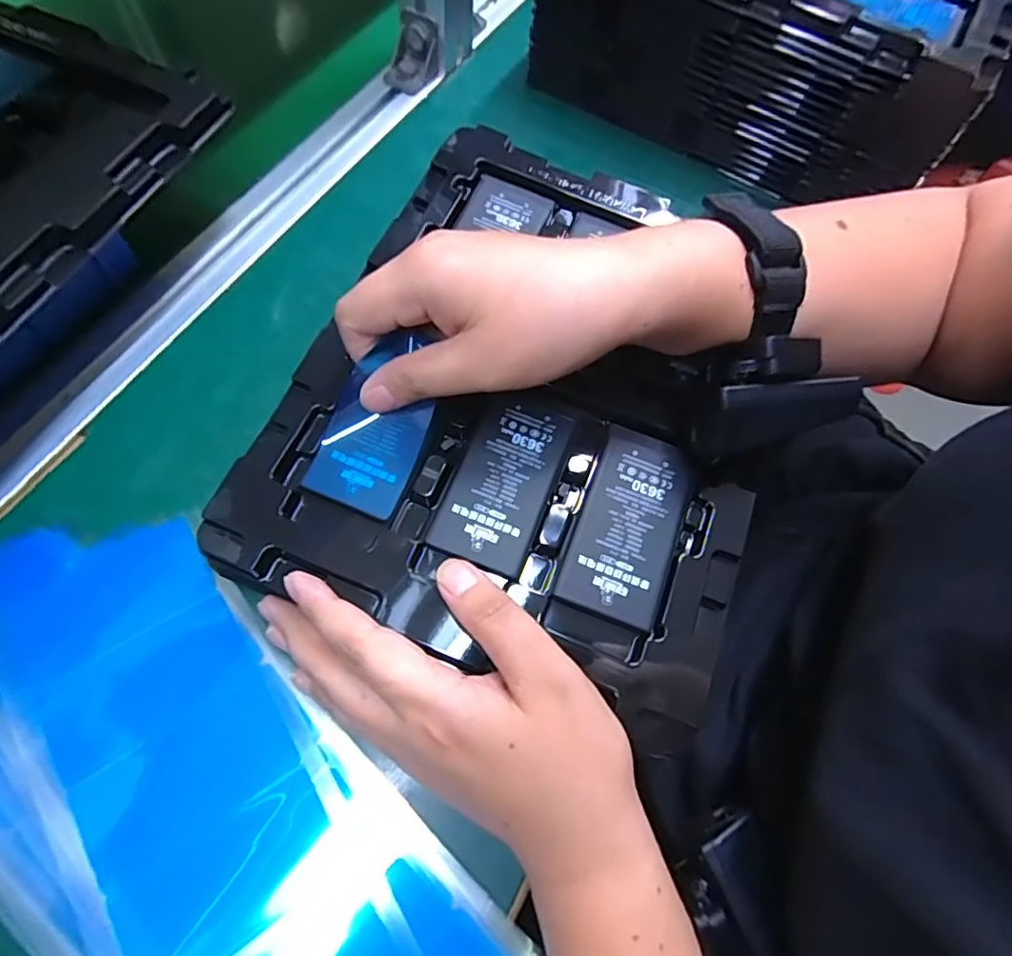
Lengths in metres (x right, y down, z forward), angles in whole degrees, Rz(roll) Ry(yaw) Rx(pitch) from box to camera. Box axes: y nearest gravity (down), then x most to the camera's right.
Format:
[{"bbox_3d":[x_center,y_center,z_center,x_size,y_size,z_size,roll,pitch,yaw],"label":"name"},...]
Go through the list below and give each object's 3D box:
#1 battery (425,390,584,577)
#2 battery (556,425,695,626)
[{"bbox_3d":[0.000,-0.003,0.252,0.043,0.004,0.087,21,67,6],"label":"battery"},{"bbox_3d":[0.056,0.019,0.247,0.044,0.004,0.086,21,67,6],"label":"battery"}]

